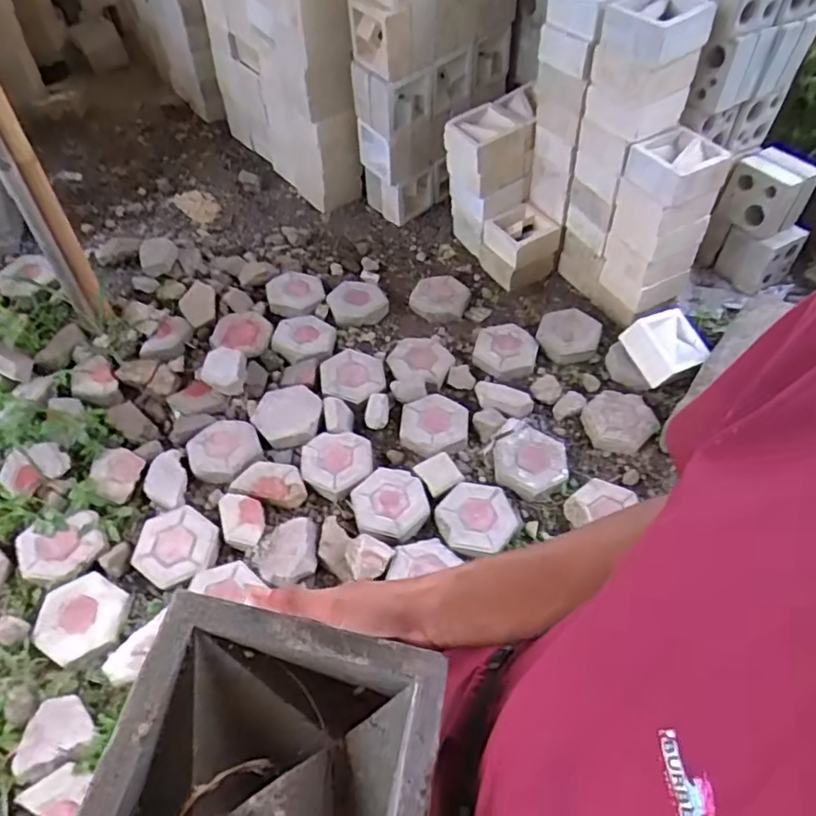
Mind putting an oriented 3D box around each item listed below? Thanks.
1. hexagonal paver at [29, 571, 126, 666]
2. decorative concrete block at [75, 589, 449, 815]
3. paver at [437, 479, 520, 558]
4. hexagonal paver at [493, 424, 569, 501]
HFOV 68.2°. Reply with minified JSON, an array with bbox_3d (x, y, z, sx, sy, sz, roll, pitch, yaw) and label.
[{"bbox_3d":[-0.790,0.505,1.455,0.212,0.046,0.189,-23,57,-19],"label":"hexagonal paver"},{"bbox_3d":[-0.085,0.237,0.378,0.193,0.067,0.192,10,53,5],"label":"decorative concrete block"},{"bbox_3d":[0.193,0.301,1.657,0.207,0.038,0.217,31,57,20],"label":"paver"},{"bbox_3d":[0.353,0.143,1.731,0.215,0.047,0.227,30,57,19],"label":"hexagonal paver"}]

